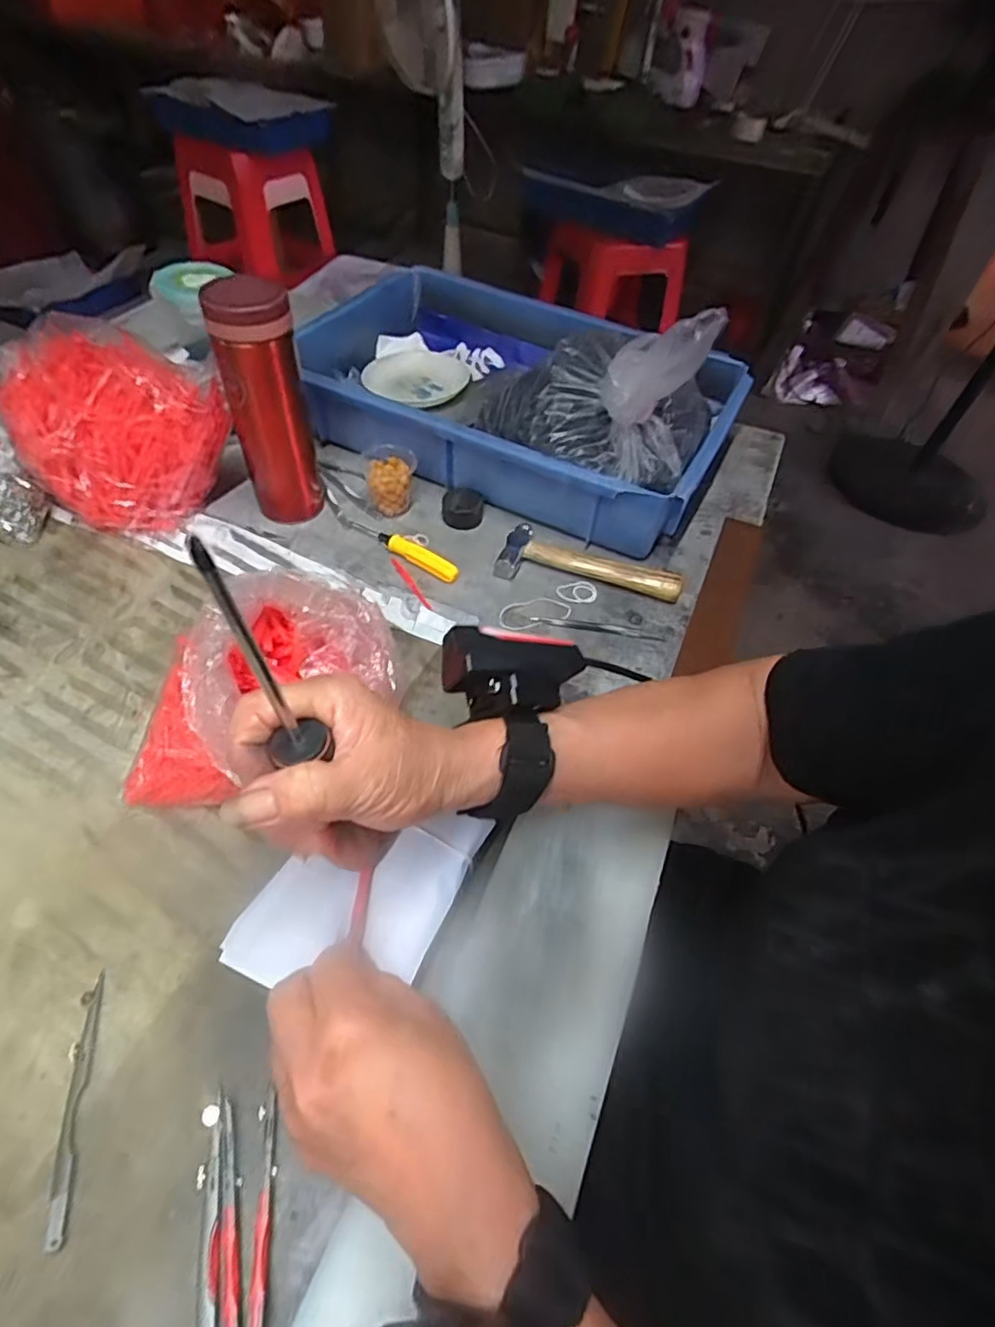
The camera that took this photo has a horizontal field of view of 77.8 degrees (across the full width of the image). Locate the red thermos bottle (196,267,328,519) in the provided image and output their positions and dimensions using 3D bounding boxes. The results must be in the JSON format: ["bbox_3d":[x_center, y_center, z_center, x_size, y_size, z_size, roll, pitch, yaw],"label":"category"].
[{"bbox_3d":[-0.184,-0.204,0.502,0.058,0.186,0.055,-3,51,-9],"label":"red thermos bottle"}]

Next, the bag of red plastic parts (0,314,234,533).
[{"bbox_3d":[-0.327,-0.202,0.526,0.139,0.109,0.168,-34,61,-29],"label":"bag of red plastic parts"}]

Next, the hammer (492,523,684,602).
[{"bbox_3d":[0.079,-0.081,0.532,0.155,0.020,0.051,20,51,10],"label":"hammer"}]

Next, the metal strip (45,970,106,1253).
[{"bbox_3d":[-0.201,0.206,0.293,0.010,0.006,0.107,-6,51,-11],"label":"metal strip"}]

